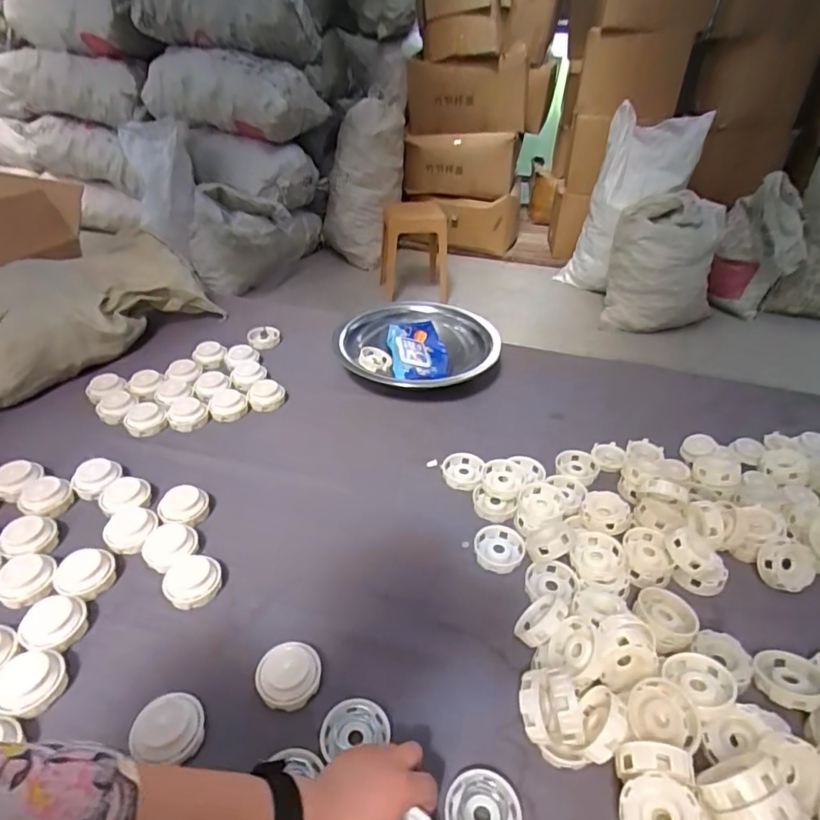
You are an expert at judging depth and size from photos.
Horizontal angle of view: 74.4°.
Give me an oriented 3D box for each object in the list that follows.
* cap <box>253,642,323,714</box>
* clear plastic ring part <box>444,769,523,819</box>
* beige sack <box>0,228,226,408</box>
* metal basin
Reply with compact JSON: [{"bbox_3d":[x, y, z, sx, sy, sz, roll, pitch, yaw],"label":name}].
[{"bbox_3d":[-0.119,0.263,0.534,0.062,0.031,0.057,0,39,0],"label":"cap"},{"bbox_3d":[0.061,0.339,0.450,0.061,0.015,0.061,0,39,0],"label":"clear plastic ring part"},{"bbox_3d":[-0.652,-0.173,0.997,0.292,0.149,0.522,23,45,26],"label":"beige sack"},{"bbox_3d":[0.019,-0.112,1.000,0.279,0.081,0.279,0,39,0],"label":"metal basin"}]

